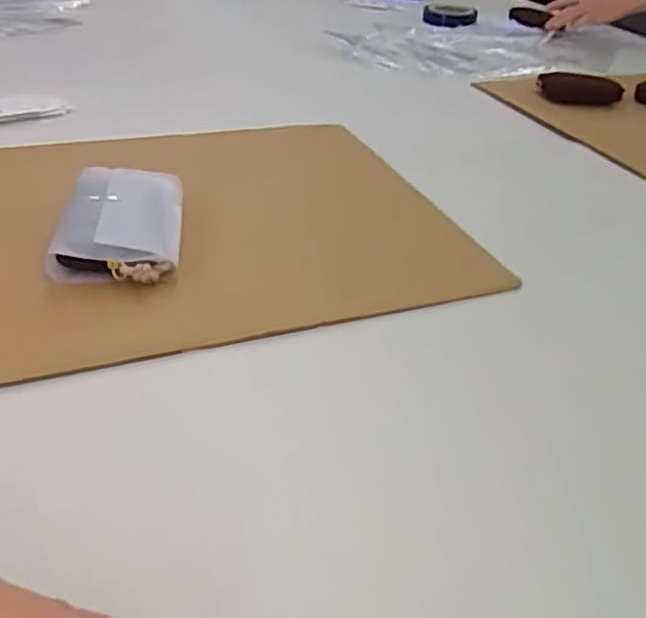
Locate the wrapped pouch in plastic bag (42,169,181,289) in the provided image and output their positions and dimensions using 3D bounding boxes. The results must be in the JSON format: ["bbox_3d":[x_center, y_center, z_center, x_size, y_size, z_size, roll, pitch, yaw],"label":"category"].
[{"bbox_3d":[-0.165,-0.070,0.543,0.095,0.039,0.139,0,36,-7],"label":"wrapped pouch in plastic bag"}]

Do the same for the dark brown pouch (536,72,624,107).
[{"bbox_3d":[0.371,-0.318,0.958,0.117,0.031,0.052,15,37,14],"label":"dark brown pouch"}]

